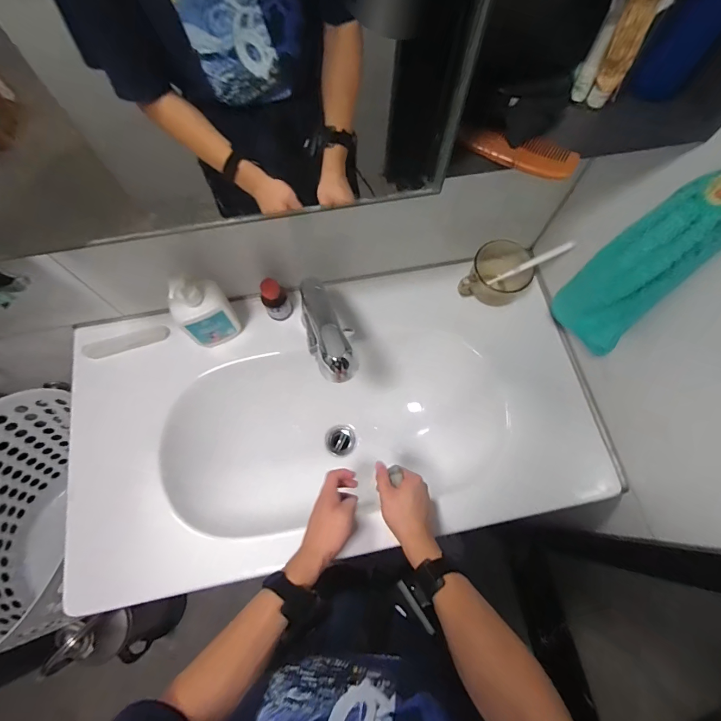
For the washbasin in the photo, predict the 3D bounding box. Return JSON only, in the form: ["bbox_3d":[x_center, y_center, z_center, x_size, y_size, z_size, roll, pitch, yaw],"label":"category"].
[{"bbox_3d":[-0.053,0.107,0.744,0.878,0.187,0.467,-10,70,-5],"label":"washbasin"}]

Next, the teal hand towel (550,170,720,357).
[{"bbox_3d":[0.354,-0.126,0.444,0.055,0.383,0.112,-35,74,-13],"label":"teal hand towel"}]

